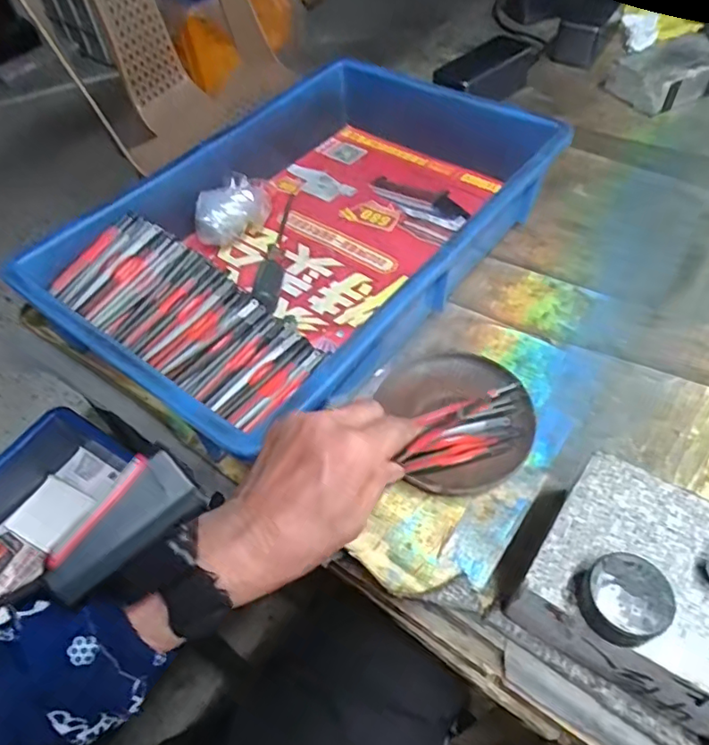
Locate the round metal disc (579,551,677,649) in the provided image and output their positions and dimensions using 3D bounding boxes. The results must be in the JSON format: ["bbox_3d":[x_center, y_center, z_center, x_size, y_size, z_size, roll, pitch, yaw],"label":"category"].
[{"bbox_3d":[0.128,0.108,0.260,0.037,0.019,0.038,-1,54,2],"label":"round metal disc"}]

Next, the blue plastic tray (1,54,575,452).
[{"bbox_3d":[-0.035,-0.128,0.494,0.276,0.083,0.424,31,62,24],"label":"blue plastic tray"}]

